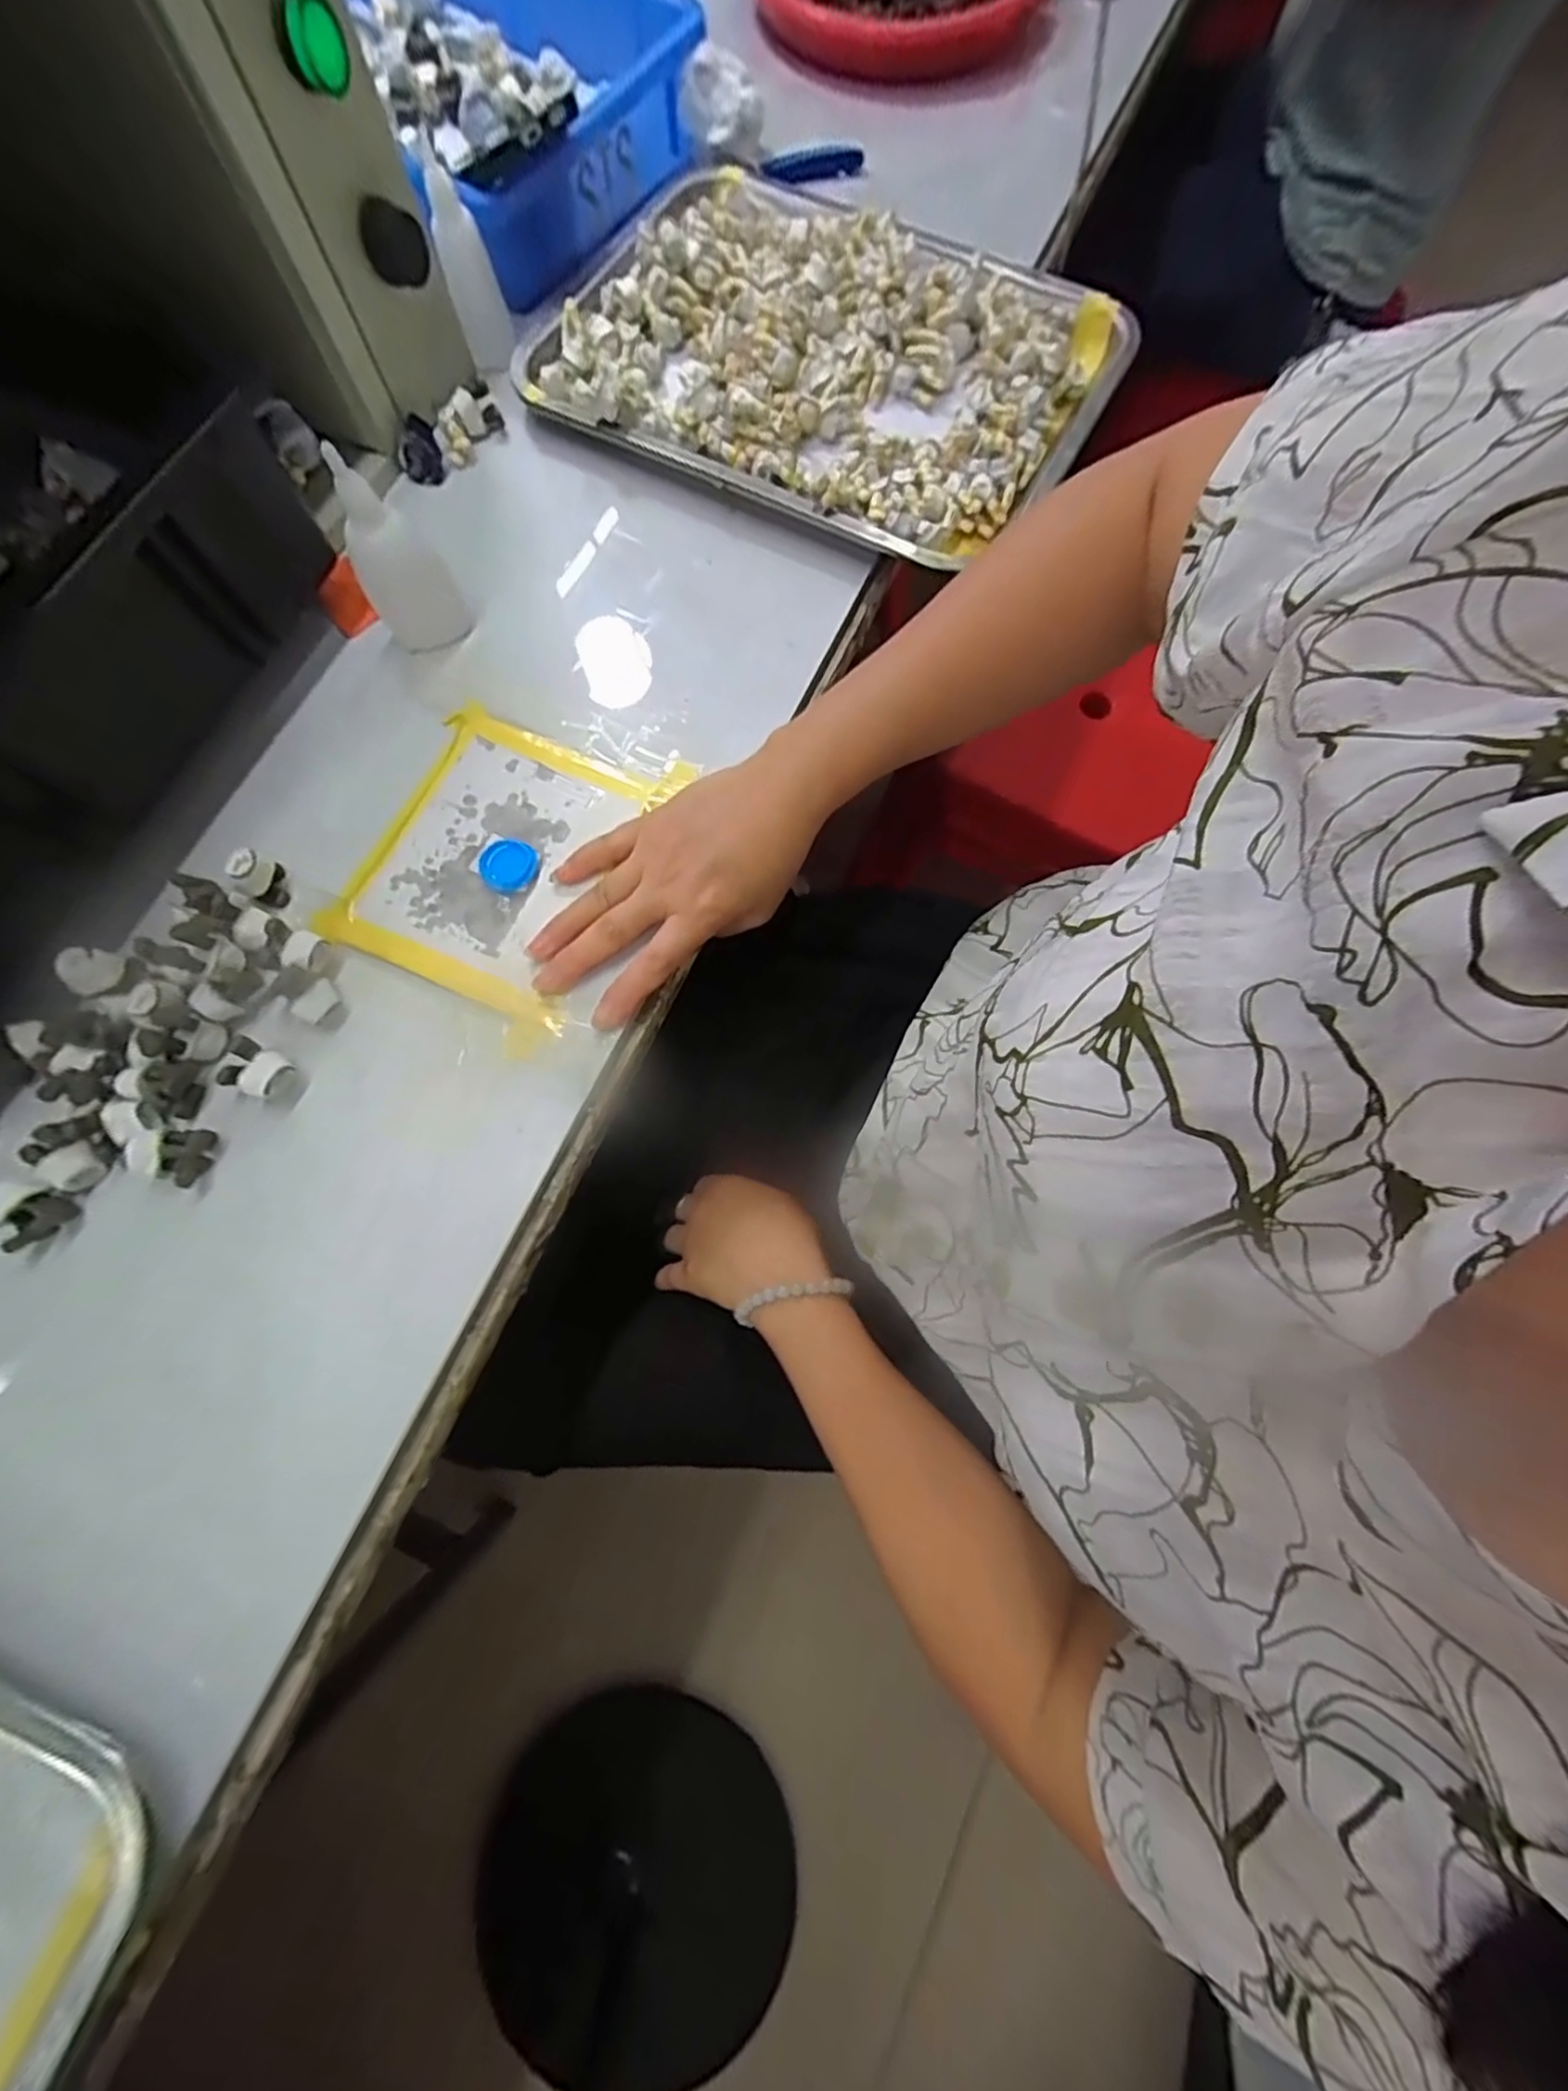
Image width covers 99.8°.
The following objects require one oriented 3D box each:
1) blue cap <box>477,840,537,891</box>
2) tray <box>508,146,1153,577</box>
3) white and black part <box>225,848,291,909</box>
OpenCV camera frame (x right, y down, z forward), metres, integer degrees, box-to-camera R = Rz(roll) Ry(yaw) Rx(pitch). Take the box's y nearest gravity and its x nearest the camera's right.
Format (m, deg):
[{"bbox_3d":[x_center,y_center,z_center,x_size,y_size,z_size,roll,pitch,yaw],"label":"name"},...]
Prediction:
[{"bbox_3d":[-0.145,-0.095,0.348,0.029,0.005,0.027,0,75,-1],"label":"blue cap"},{"bbox_3d":[0.028,-0.452,0.430,0.343,0.037,0.267,28,77,6],"label":"tray"},{"bbox_3d":[-0.266,-0.086,0.334,0.022,0.026,0.022,29,77,7],"label":"white and black part"}]

